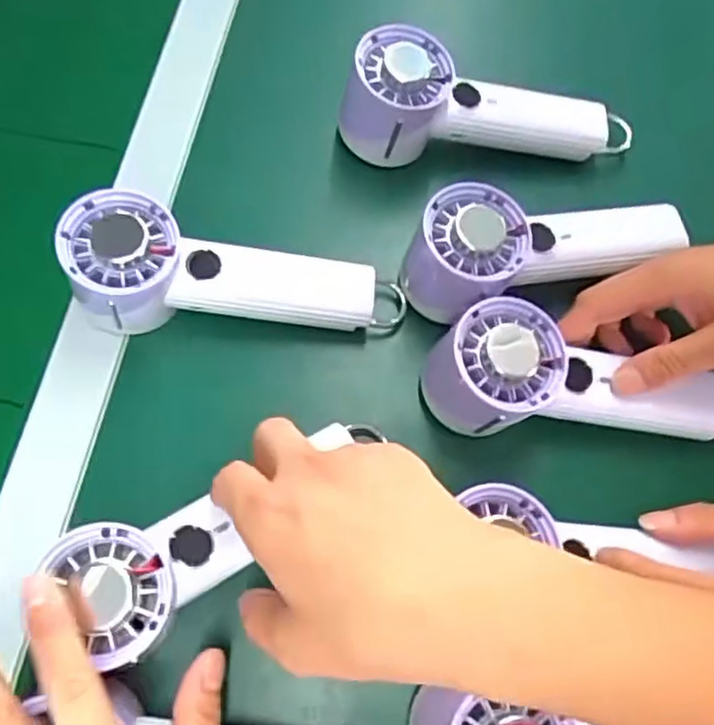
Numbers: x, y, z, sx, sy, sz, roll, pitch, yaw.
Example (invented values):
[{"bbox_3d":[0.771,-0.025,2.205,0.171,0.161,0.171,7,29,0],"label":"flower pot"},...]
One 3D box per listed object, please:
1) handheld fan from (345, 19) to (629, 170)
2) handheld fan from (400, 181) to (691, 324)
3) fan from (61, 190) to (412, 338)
[{"bbox_3d":[0.092,-0.177,0.449,0.204,0.058,0.064,-3,70,-4],"label":"handheld fan"},{"bbox_3d":[0.117,-0.070,0.416,0.168,0.072,0.059,-9,71,-7],"label":"handheld fan"},{"bbox_3d":[-0.072,-0.048,0.408,0.201,0.059,0.072,7,69,-15],"label":"fan"}]

